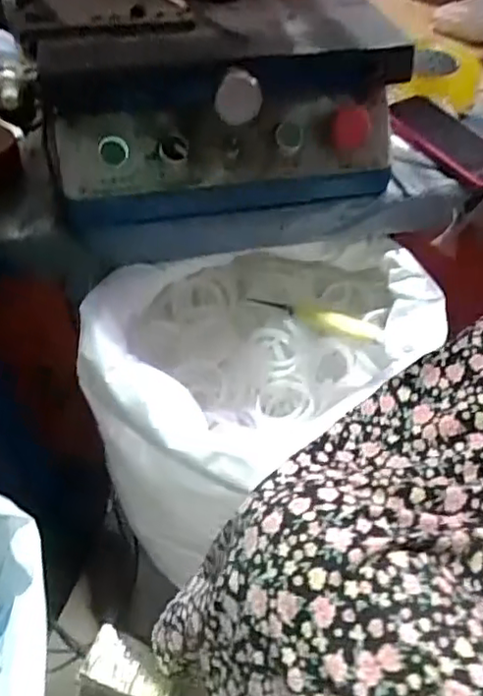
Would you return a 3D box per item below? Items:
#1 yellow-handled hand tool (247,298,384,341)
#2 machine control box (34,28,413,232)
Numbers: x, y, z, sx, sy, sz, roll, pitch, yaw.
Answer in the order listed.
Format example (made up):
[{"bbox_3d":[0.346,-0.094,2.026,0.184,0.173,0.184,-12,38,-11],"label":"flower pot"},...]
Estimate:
[{"bbox_3d":[0.089,-0.040,0.744,0.168,0.017,0.033,20,50,18],"label":"yellow-handled hand tool"},{"bbox_3d":[-0.013,-0.231,0.645,0.351,0.162,0.114,-4,47,-3],"label":"machine control box"}]

